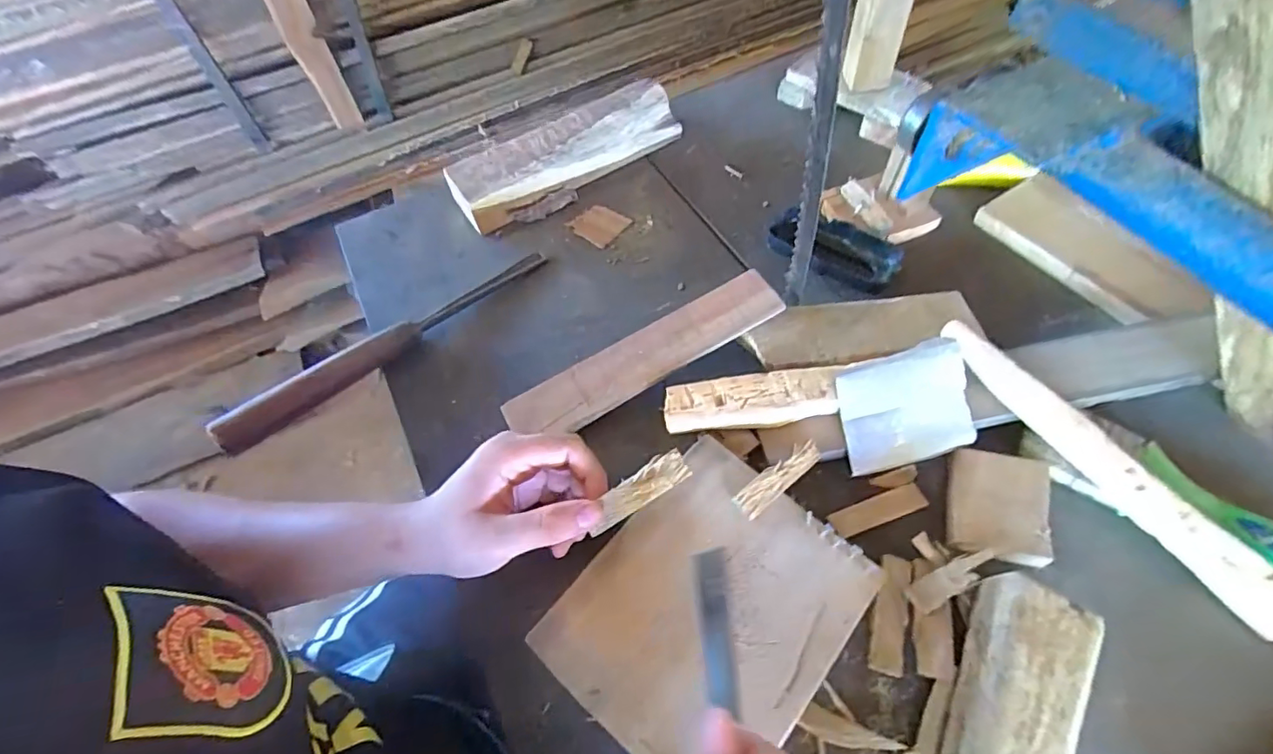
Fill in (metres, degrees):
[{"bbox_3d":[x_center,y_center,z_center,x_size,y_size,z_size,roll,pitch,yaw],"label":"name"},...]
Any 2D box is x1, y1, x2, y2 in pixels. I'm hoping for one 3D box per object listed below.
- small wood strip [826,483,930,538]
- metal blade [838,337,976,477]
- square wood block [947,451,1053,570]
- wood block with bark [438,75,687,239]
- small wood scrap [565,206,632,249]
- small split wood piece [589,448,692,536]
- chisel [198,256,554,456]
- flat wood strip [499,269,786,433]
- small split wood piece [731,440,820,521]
[{"bbox_3d":[0.164,0.090,0.380,0.066,0.004,0.019,-19,59,-8],"label":"small wood strip"},{"bbox_3d":[0.188,0.021,0.393,0.091,0.008,0.076,-14,86,1],"label":"metal blade"},{"bbox_3d":[0.238,0.084,0.370,0.056,0.014,0.069,11,59,10],"label":"square wood block"},{"bbox_3d":[-0.073,-0.235,0.587,0.250,0.042,0.082,-33,62,-16],"label":"wood block with bark"},{"bbox_3d":[-0.037,-0.153,0.559,0.048,0.004,0.046,41,75,16],"label":"small wood scrap"},{"bbox_3d":[0.001,0.067,0.329,0.064,0.004,0.020,-33,90,-1],"label":"small split wood piece"},{"bbox_3d":[-0.205,-0.031,0.475,0.291,0.025,0.024,-35,62,-17],"label":"chisel"},{"bbox_3d":[0.006,-0.015,0.441,0.226,0.007,0.049,-29,64,-4],"label":"flat wood strip"},{"bbox_3d":[0.094,0.067,0.374,0.067,0.009,0.019,-35,62,-17],"label":"small split wood piece"}]

